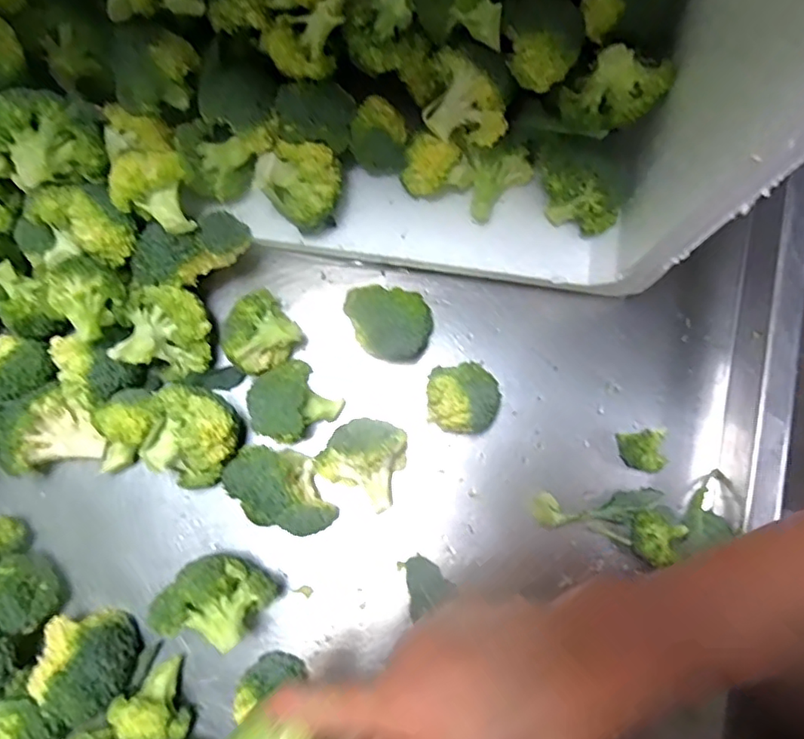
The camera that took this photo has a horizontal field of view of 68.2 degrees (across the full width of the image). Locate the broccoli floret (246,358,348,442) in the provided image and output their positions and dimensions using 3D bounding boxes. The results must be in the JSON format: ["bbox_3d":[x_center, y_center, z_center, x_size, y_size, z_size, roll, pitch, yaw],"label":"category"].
[{"bbox_3d":[-0.076,0.018,0.397,0.051,0.047,0.052,-34,82,-7],"label":"broccoli floret"}]

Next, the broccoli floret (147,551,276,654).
[{"bbox_3d":[-0.116,0.146,0.376,0.057,0.054,0.054,33,81,5],"label":"broccoli floret"}]

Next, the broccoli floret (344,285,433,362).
[{"bbox_3d":[-0.008,-0.027,0.412,0.055,0.049,0.048,-4,80,-2],"label":"broccoli floret"}]

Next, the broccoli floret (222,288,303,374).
[{"bbox_3d":[-0.100,-0.025,0.416,0.048,0.046,0.046,0,80,-1],"label":"broccoli floret"}]

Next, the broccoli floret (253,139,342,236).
[{"bbox_3d":[-0.064,-0.121,0.397,0.050,0.049,0.049,0,80,-1],"label":"broccoli floret"}]

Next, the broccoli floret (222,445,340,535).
[{"bbox_3d":[-0.080,0.081,0.391,0.051,0.056,0.071,-42,83,-8],"label":"broccoli floret"}]

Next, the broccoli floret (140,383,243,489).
[{"bbox_3d":[-0.138,0.045,0.396,0.053,0.057,0.059,35,81,5],"label":"broccoli floret"}]

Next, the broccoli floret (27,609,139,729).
[{"bbox_3d":[-0.200,0.184,0.372,0.054,0.046,0.061,-25,81,-6],"label":"broccoli floret"}]

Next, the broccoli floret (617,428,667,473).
[{"bbox_3d":[0.173,0.057,0.417,0.034,0.019,0.028,-8,80,-3],"label":"broccoli floret"}]

